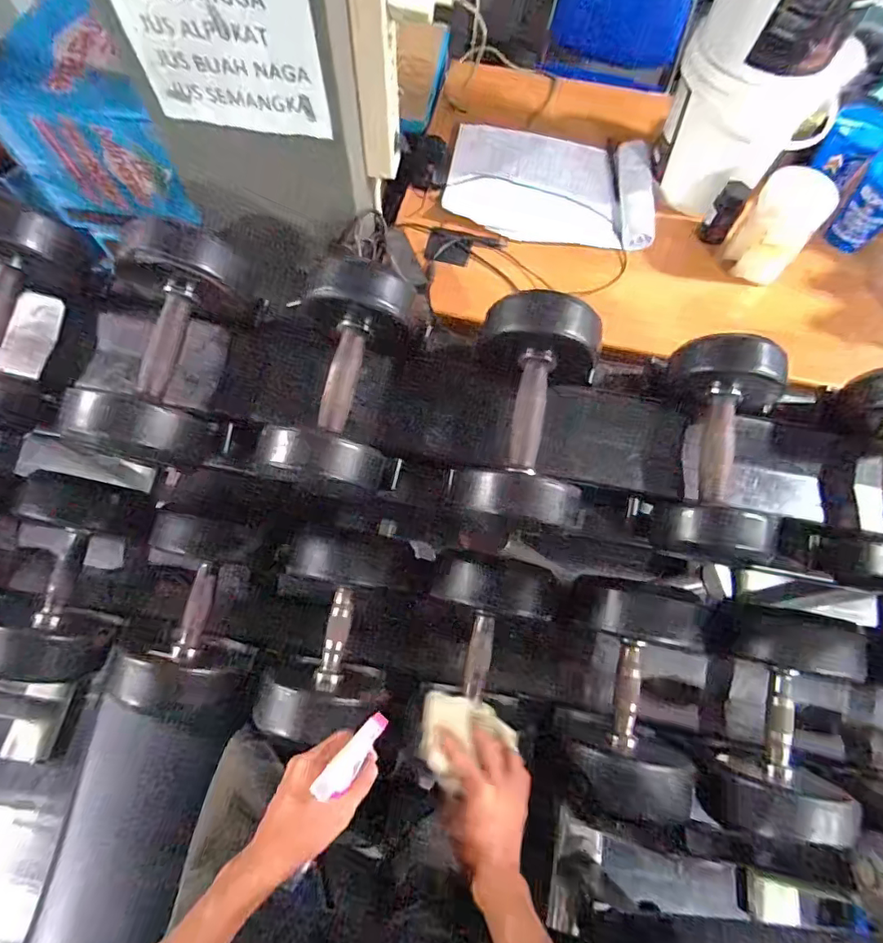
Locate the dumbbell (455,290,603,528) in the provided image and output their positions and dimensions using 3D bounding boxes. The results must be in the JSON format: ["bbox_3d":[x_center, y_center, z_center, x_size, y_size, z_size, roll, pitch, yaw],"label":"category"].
[{"bbox_3d":[0.092,-0.060,0.568,0.116,0.131,0.232,12,69,3],"label":"dumbbell"}]

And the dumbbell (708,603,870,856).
[{"bbox_3d":[0.477,0.348,0.722,0.156,0.177,0.286,14,69,4],"label":"dumbbell"}]

